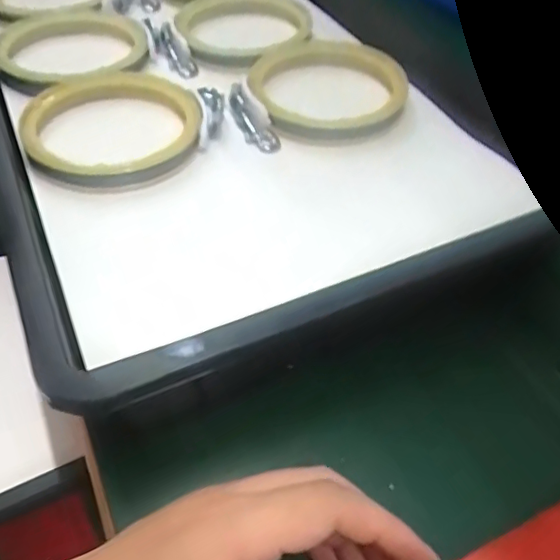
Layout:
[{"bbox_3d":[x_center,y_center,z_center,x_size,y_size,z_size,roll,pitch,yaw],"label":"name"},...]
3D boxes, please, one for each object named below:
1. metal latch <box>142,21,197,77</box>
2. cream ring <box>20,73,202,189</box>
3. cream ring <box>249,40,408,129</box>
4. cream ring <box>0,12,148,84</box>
[{"bbox_3d":[-0.097,-0.204,0.492,0.025,0.010,0.078,-28,70,-25],"label":"metal latch"},{"bbox_3d":[-0.120,-0.110,0.404,0.122,0.020,0.118,2,48,-2],"label":"cream ring"},{"bbox_3d":[0.038,-0.155,0.442,0.118,0.012,0.103,22,61,17],"label":"cream ring"},{"bbox_3d":[-0.175,-0.194,0.472,0.120,0.019,0.124,2,48,-2],"label":"cream ring"}]

